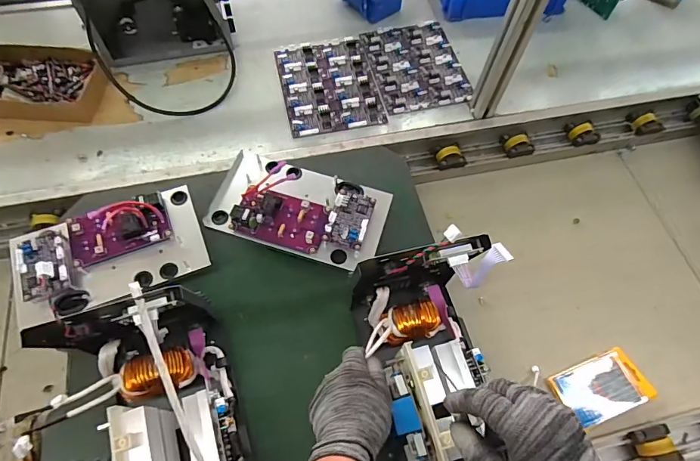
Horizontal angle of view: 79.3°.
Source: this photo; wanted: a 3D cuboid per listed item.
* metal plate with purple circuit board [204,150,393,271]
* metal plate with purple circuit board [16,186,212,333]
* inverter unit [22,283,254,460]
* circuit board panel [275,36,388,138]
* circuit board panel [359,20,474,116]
[{"bbox_3d":[-0.078,-0.039,0.658,0.262,0.038,0.148,17,63,5],"label":"metal plate with purple circuit board"},{"bbox_3d":[-0.349,0.025,0.602,0.257,0.080,0.138,-20,66,-13],"label":"metal plate with purple circuit board"},{"bbox_3d":[-0.209,0.217,0.453,0.150,0.198,0.294,-18,65,-10],"label":"inverter unit"},{"bbox_3d":[-0.044,-0.299,0.856,0.185,0.009,0.247,-11,64,-7],"label":"circuit board panel"},{"bbox_3d":[0.138,-0.350,0.885,0.187,0.009,0.242,-12,65,-8],"label":"circuit board panel"}]

